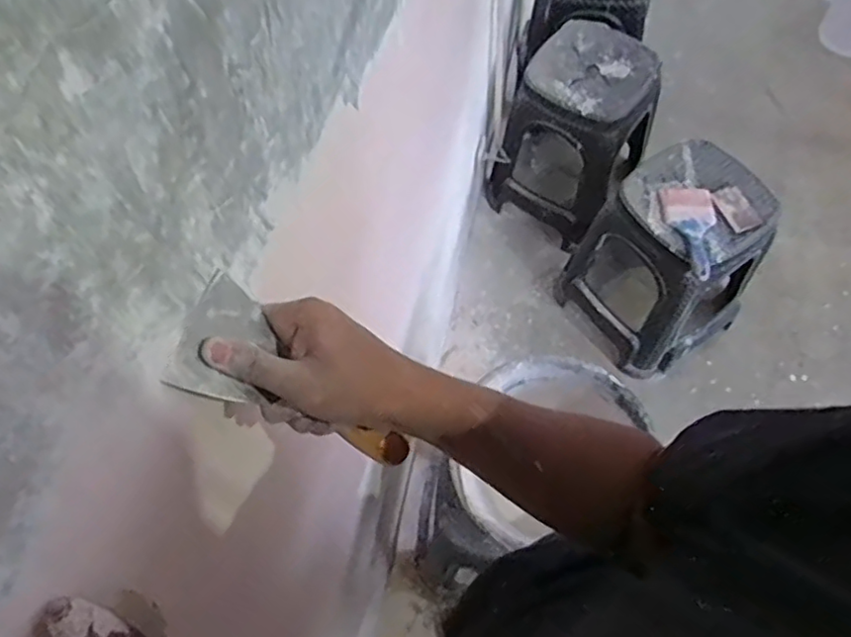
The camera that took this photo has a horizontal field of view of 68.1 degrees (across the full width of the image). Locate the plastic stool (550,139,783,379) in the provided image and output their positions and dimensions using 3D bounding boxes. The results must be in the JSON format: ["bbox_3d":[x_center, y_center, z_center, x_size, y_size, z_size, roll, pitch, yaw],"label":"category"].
[{"bbox_3d":[0.560,-0.139,1.498,0.311,0.461,0.376,-36,68,-14],"label":"plastic stool"}]

